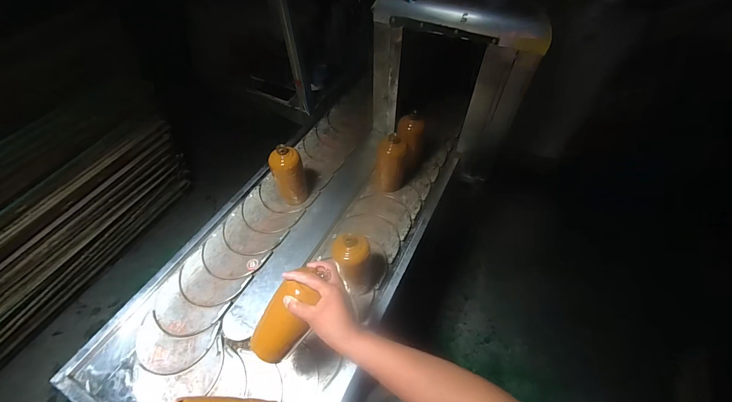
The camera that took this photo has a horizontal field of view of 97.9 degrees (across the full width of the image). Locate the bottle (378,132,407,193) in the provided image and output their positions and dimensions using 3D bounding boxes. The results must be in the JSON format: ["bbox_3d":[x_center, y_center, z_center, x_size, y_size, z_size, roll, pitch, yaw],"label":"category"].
[{"bbox_3d":[0.073,-0.107,0.919,0.091,0.164,0.086,10,60,3],"label":"bottle"}]

